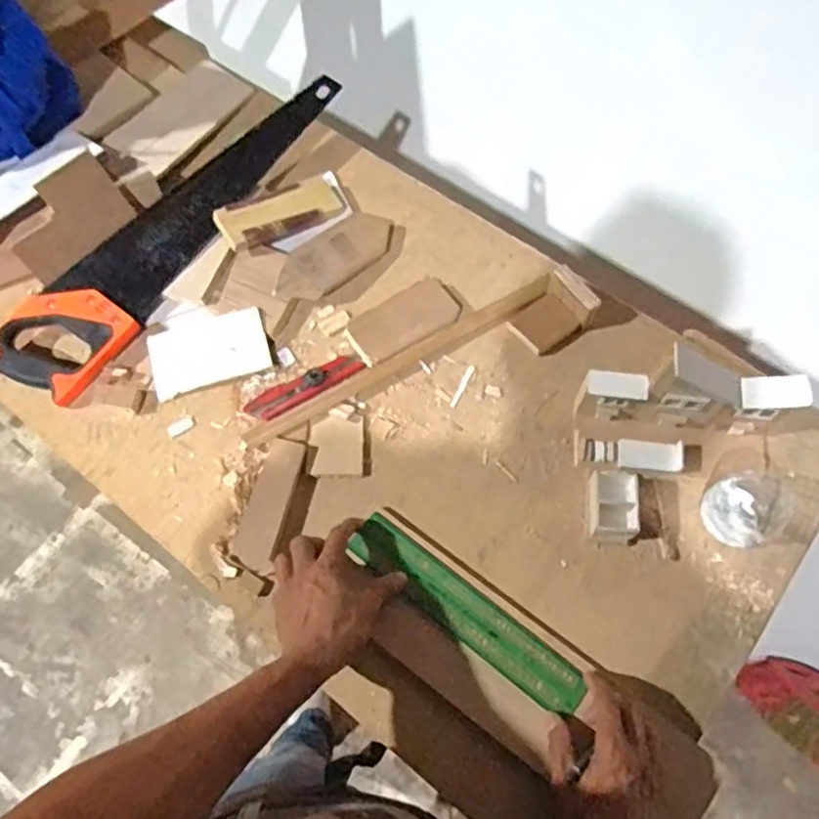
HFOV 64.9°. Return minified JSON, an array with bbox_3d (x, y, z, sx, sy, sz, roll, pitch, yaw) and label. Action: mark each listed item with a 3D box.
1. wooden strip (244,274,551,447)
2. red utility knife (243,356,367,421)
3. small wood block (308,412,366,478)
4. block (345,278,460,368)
[{"bbox_3d":[-0.004,-0.057,0.713,0.376,0.018,0.026,-28,68,-10],"label":"wooden strip"},{"bbox_3d":[-0.112,-0.024,0.702,0.132,0.015,0.036,-29,68,-11],"label":"red utility knife"},{"bbox_3d":[-0.076,0.038,0.680,0.058,0.011,0.064,-4,66,0],"label":"small wood block"},{"bbox_3d":[-0.006,-0.100,0.731,0.127,0.021,0.063,-34,69,-12],"label":"block"}]

